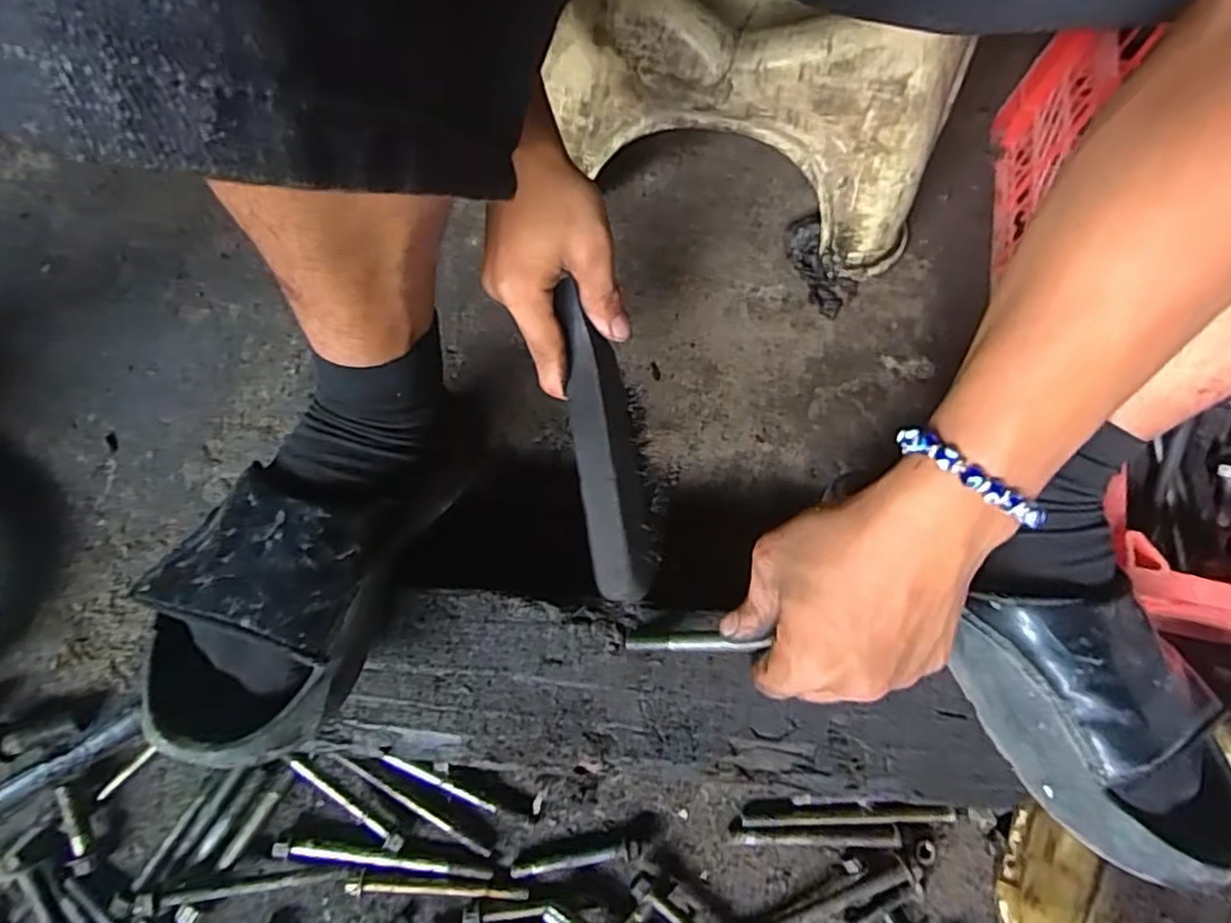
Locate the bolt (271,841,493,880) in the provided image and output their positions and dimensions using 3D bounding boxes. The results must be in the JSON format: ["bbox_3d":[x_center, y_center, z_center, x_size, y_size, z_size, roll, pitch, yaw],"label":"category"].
[{"bbox_3d":[-0.147,0.253,0.424,0.135,0.012,0.008,8,74,0],"label":"bolt"}]

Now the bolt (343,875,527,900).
[{"bbox_3d":[-0.112,0.270,0.423,0.111,0.011,0.011,3,74,-2],"label":"bolt"}]

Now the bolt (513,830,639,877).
[{"bbox_3d":[-0.024,0.255,0.430,0.083,0.012,0.013,-11,75,-5],"label":"bolt"}]

